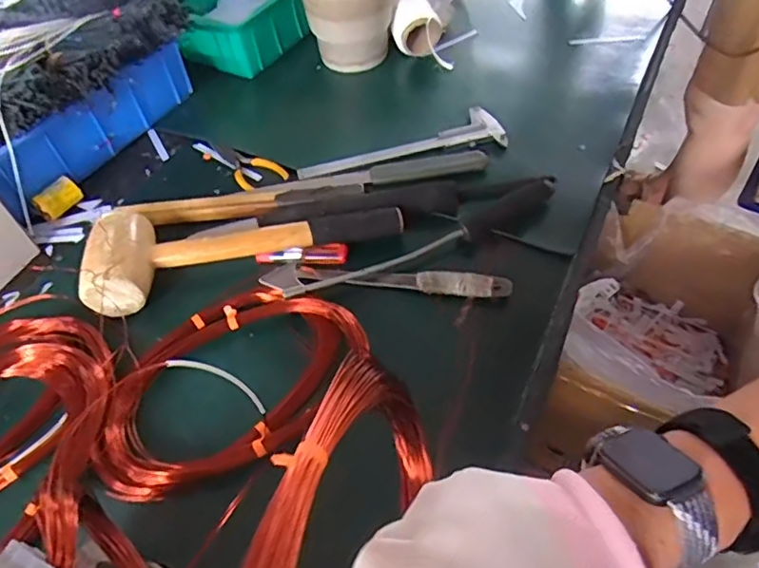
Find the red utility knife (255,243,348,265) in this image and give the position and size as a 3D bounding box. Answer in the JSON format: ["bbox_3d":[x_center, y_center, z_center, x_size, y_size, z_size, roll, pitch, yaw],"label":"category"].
[{"bbox_3d":[-0.072,-0.026,0.530,0.084,0.010,0.018,-7,51,-1],"label":"red utility knife"}]

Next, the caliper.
[{"bbox_3d":[0.021,-0.157,0.631,0.225,0.012,0.069,-12,51,-5],"label":"caliper"}]

